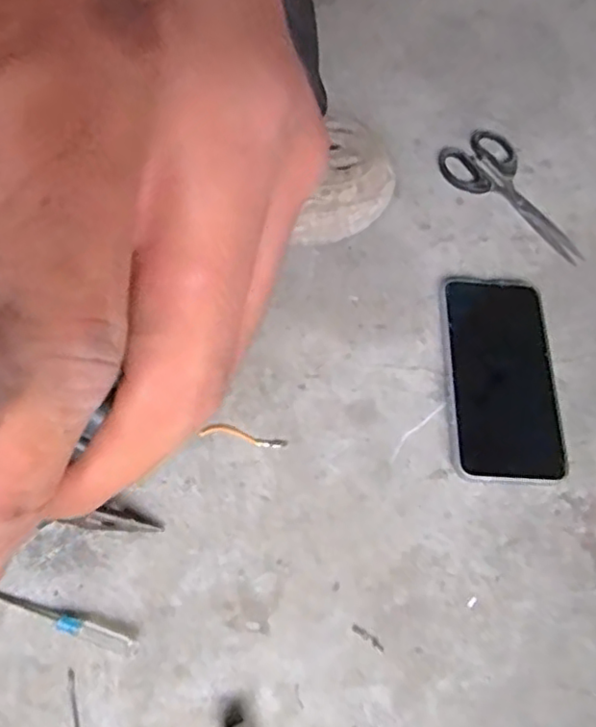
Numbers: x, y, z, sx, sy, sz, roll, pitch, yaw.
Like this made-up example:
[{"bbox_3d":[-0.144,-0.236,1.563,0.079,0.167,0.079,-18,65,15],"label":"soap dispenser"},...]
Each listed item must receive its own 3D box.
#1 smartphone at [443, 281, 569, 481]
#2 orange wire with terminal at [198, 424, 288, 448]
[{"bbox_3d":[0.152,0.006,0.475,0.080,0.017,0.170,3,65,-2],"label":"smartphone"},{"bbox_3d":[-0.039,0.051,0.449,0.062,0.006,0.012,10,65,1],"label":"orange wire with terminal"}]

